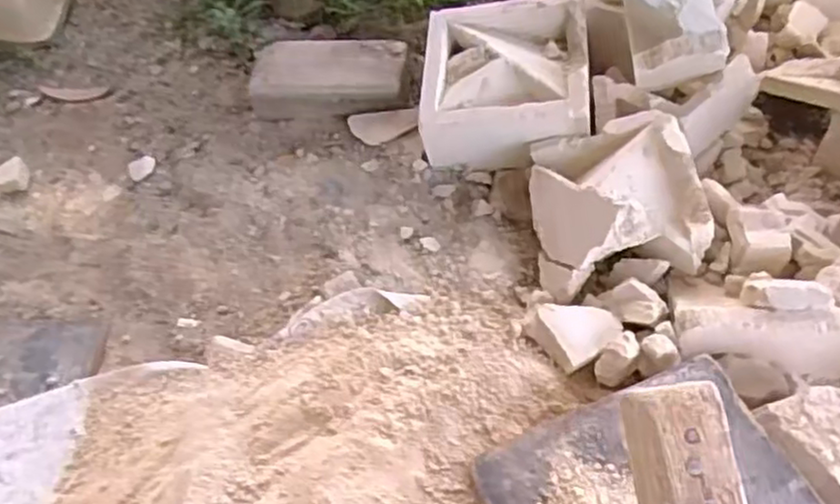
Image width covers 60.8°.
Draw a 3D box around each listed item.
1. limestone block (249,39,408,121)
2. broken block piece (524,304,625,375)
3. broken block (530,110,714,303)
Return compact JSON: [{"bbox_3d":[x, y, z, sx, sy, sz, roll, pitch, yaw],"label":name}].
[{"bbox_3d":[-0.124,-0.238,0.979,0.213,0.075,0.103,-2,52,5],"label":"limestone block"},{"bbox_3d":[0.156,0.079,0.723,0.074,0.028,0.073,-38,60,-18],"label":"broken block piece"},{"bbox_3d":[0.208,-0.057,0.777,0.164,0.092,0.176,-6,52,1],"label":"broken block"}]

